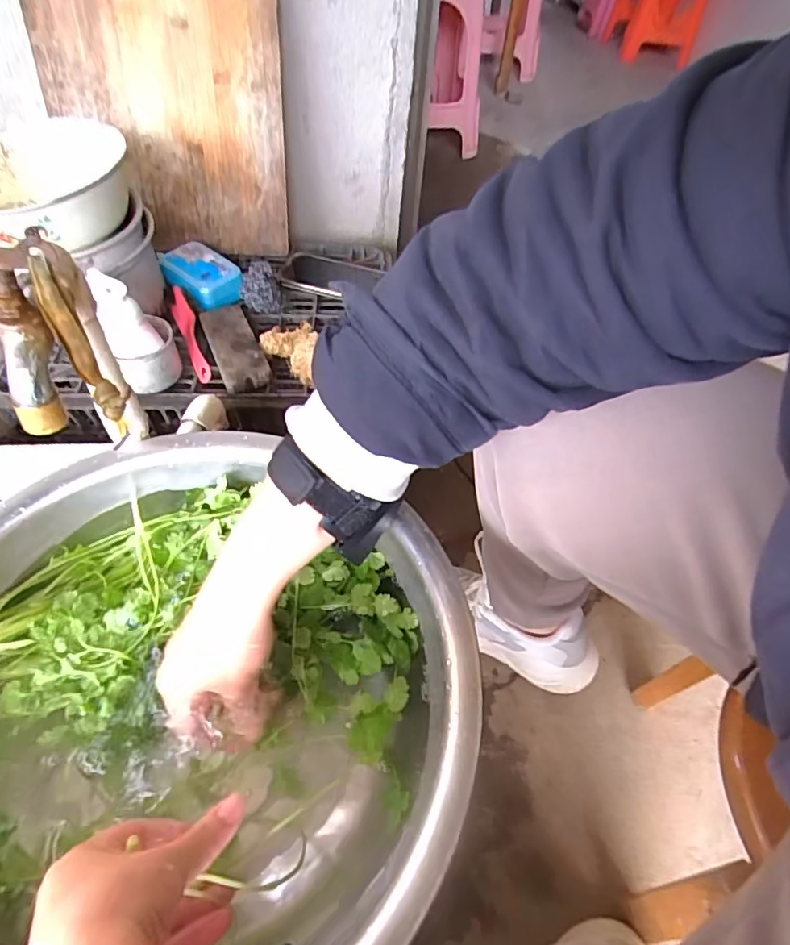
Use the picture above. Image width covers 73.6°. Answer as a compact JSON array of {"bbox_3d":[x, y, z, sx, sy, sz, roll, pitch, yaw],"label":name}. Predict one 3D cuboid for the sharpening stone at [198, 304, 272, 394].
[{"bbox_3d":[-0.203,-0.159,0.669,0.057,0.029,0.149,-18,55,-19],"label":"sharpening stone"}]

